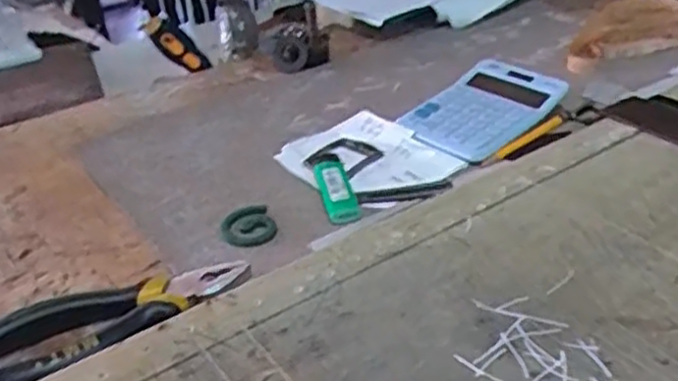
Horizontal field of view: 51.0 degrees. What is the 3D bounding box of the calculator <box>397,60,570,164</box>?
[{"bbox_3d":[0.127,-0.077,0.624,0.137,0.025,0.094,-28,38,-34],"label":"calculator"}]

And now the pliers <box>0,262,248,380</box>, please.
[{"bbox_3d":[-0.128,0.074,0.423,0.152,0.017,0.063,-22,35,-27],"label":"pliers"}]

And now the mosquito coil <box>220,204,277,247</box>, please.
[{"bbox_3d":[-0.065,0.026,0.512,0.038,0.008,0.042,-17,33,-20],"label":"mosquito coil"}]

